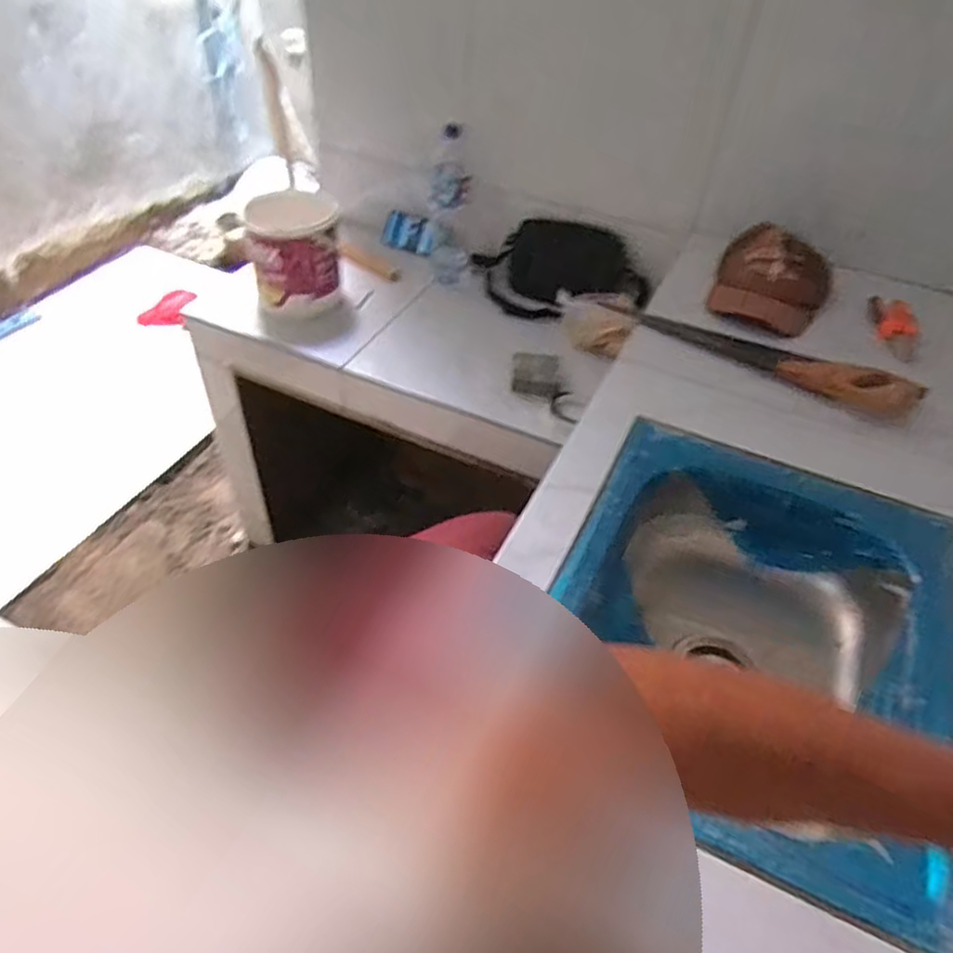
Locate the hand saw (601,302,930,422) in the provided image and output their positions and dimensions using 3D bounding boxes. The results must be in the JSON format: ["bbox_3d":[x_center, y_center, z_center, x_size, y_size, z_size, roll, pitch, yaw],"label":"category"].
[{"bbox_3d":[0.419,-0.182,1.027,0.430,0.043,0.079,29,51,23],"label":"hand saw"}]

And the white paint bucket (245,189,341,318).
[{"bbox_3d":[-0.373,-0.445,1.423,0.182,0.218,0.169,2,45,-2],"label":"white paint bucket"}]

